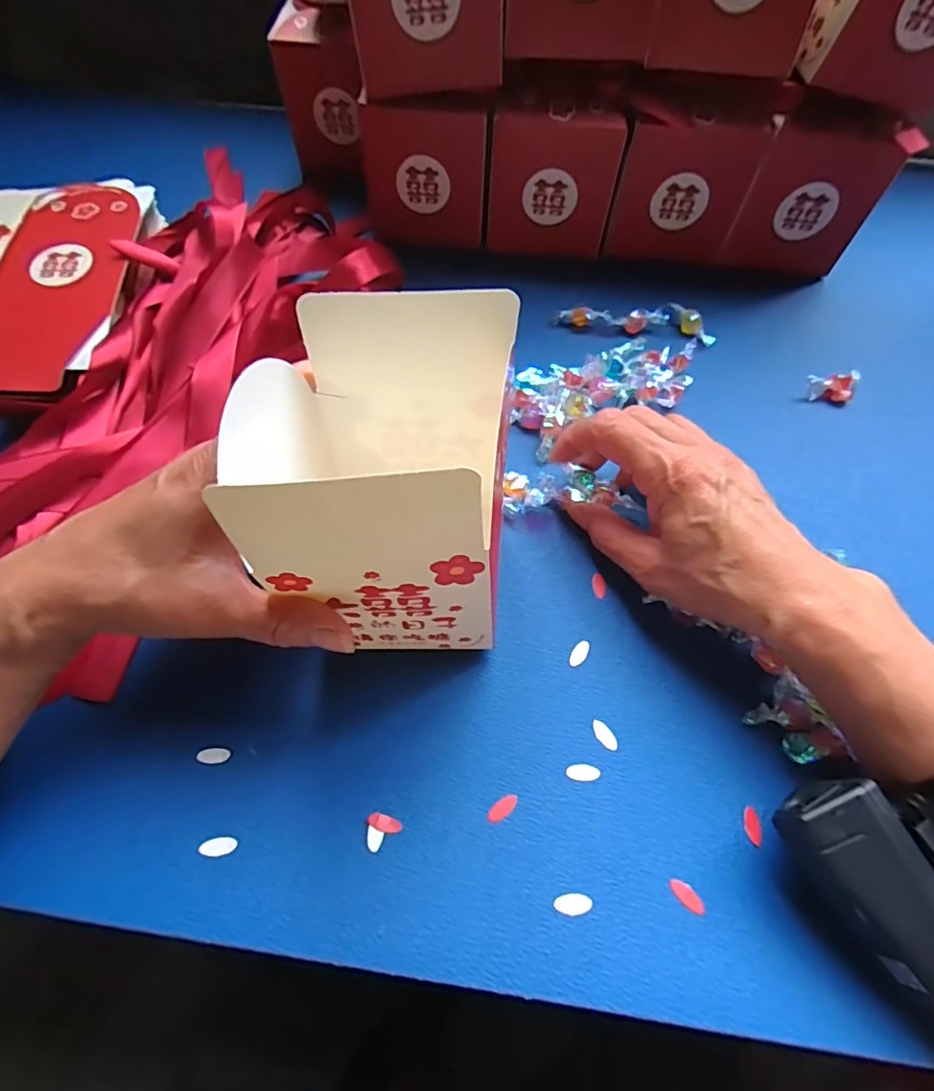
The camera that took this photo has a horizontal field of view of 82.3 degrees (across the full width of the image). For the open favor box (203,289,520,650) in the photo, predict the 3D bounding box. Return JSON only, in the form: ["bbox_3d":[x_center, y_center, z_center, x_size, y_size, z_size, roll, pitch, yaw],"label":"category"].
[{"bbox_3d":[-0.032,-0.022,0.207,0.080,0.109,0.085,2,60,0],"label":"open favor box"}]

